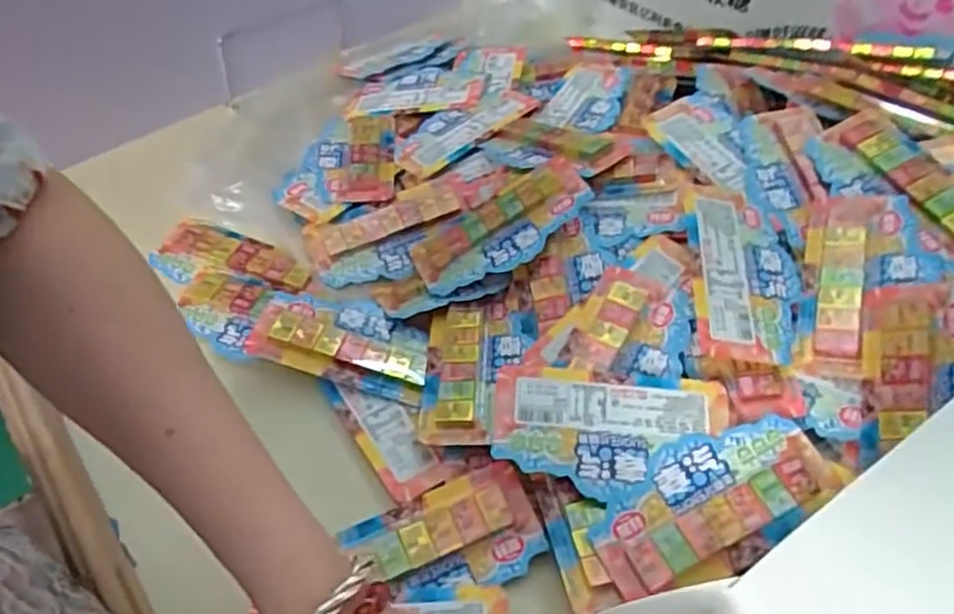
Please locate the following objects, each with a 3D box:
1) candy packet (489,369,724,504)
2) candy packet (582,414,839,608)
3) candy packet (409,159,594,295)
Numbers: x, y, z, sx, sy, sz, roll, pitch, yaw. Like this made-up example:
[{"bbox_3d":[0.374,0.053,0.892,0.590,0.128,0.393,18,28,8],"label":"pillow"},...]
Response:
[{"bbox_3d":[0.084,0.079,0.448,0.145,0.007,0.077,3,68,1],"label":"candy packet"},{"bbox_3d":[0.136,0.114,0.425,0.142,0.008,0.065,-29,56,-8],"label":"candy packet"},{"bbox_3d":[0.019,-0.061,0.562,0.145,0.016,0.076,-30,53,6],"label":"candy packet"}]

